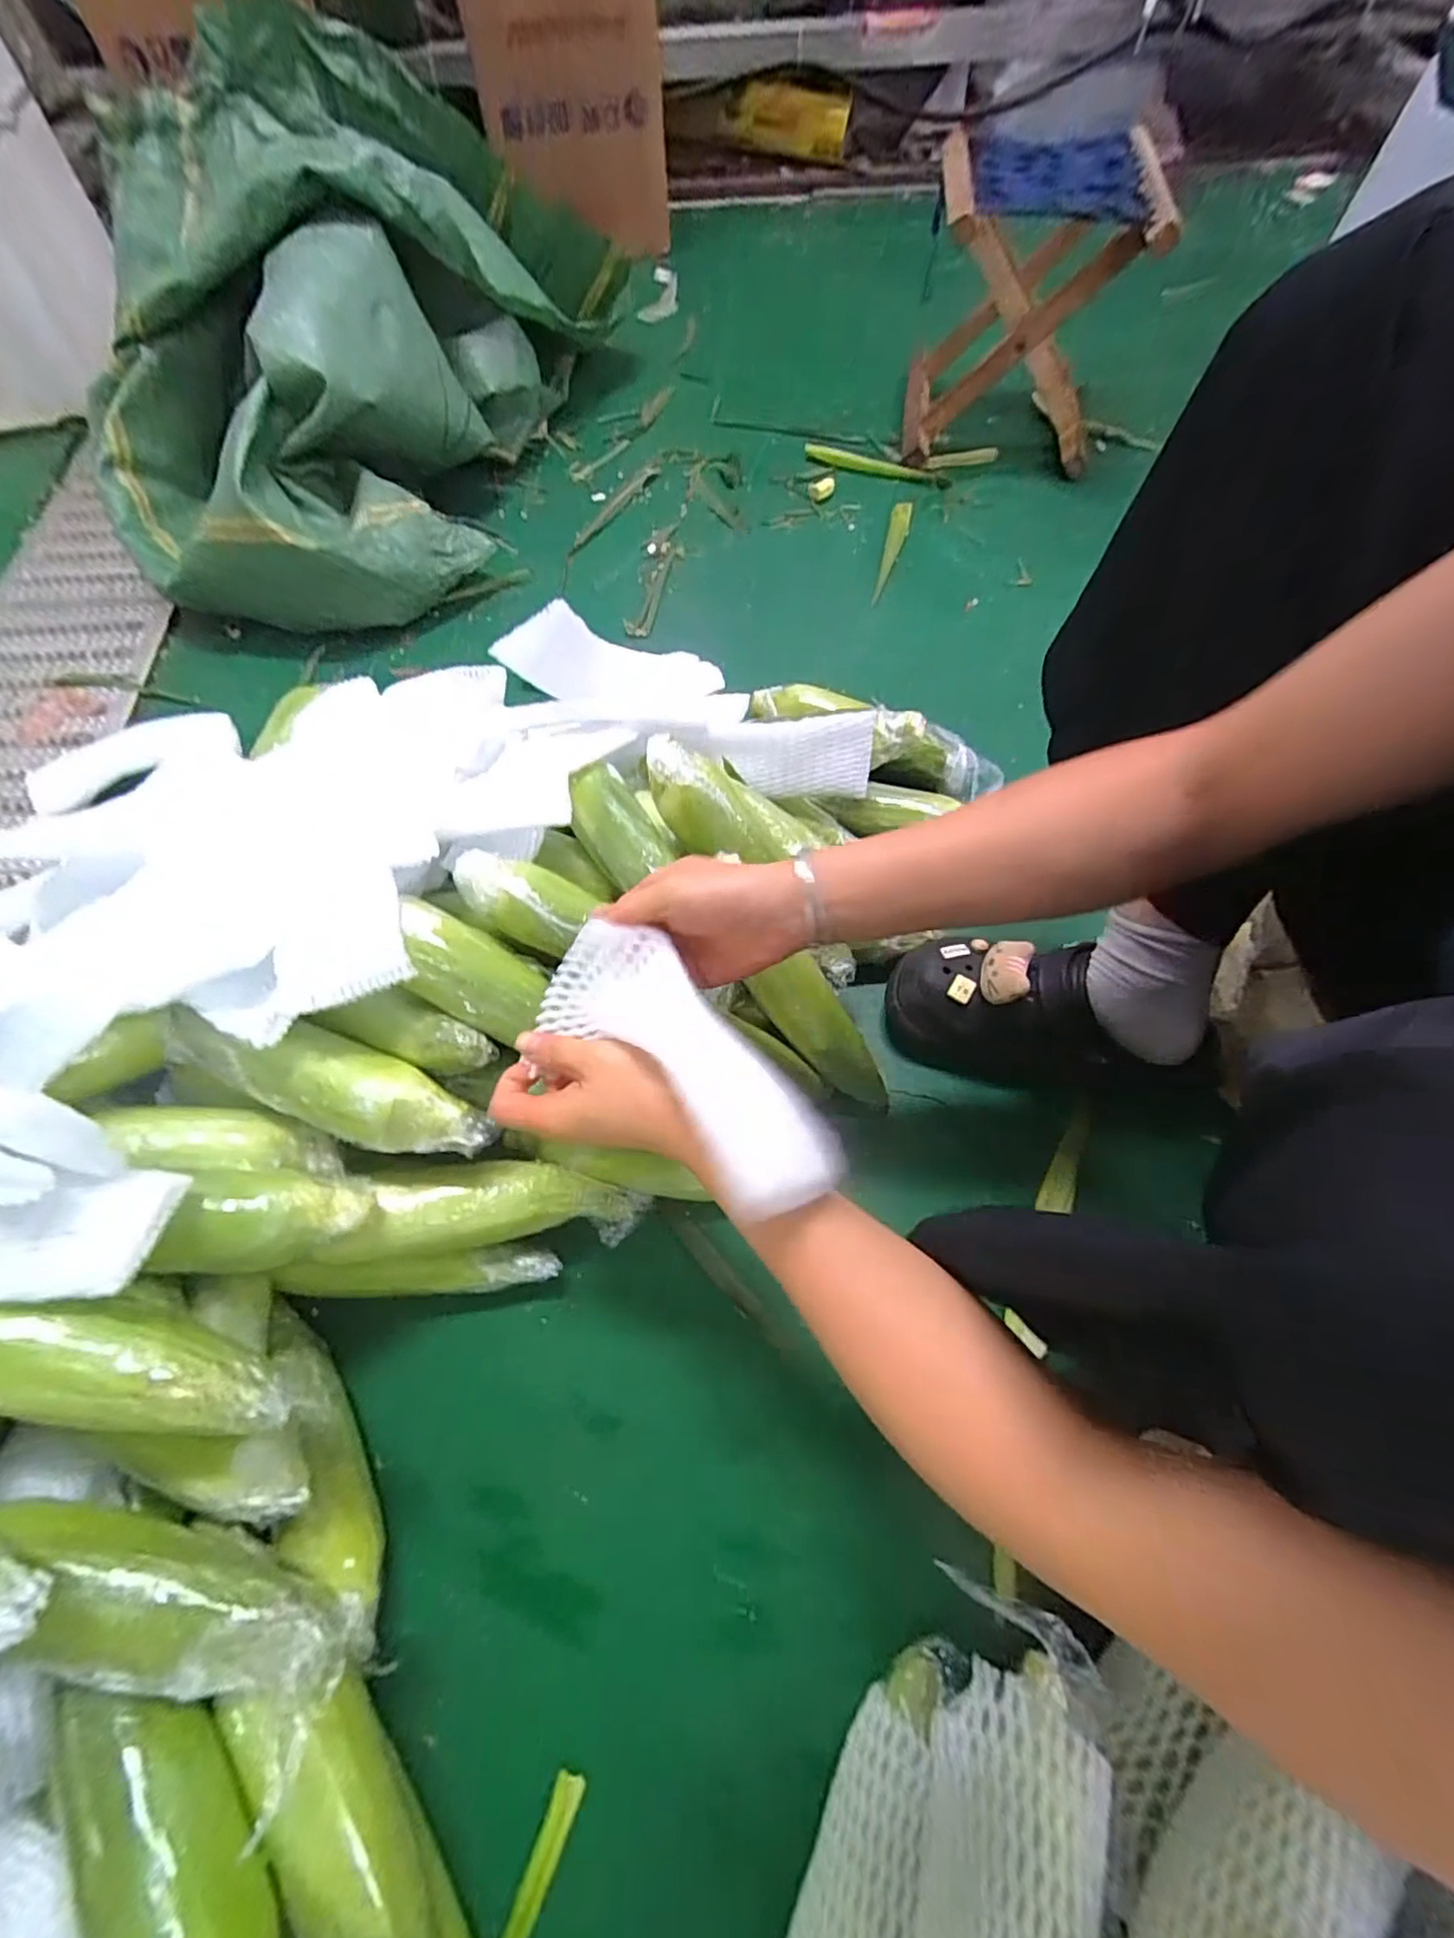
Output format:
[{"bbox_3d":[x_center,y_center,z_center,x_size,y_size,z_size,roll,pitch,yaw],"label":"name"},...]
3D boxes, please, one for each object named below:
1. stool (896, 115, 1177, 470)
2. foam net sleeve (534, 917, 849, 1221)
[{"bbox_3d":[0.389,-0.875,0.856,0.250,0.273,0.231,11,67,7],"label":"stool"},{"bbox_3d":[-0.027,0.040,0.336,0.070,0.039,0.197,-40,54,-17],"label":"foam net sleeve"}]

